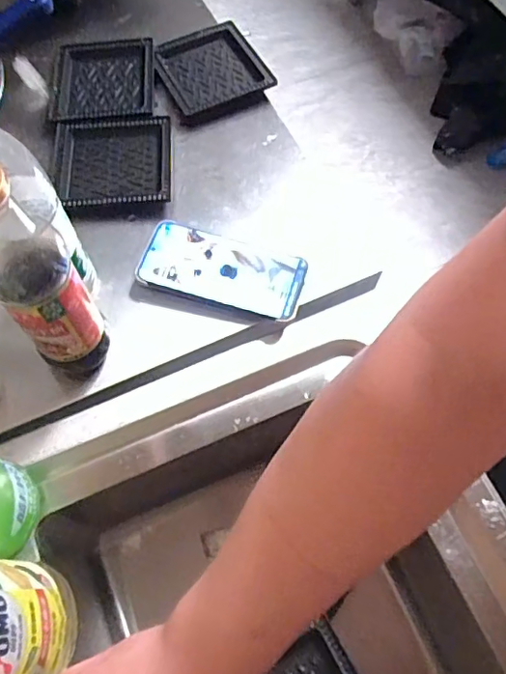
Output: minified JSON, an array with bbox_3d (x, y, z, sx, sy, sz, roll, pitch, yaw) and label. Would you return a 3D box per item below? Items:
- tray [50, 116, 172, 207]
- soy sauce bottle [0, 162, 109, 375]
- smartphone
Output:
[{"bbox_3d":[-0.161,-0.199,0.609,0.130,0.013,0.125,-4,65,-2],"label":"tray"},{"bbox_3d":[-0.165,-0.041,0.416,0.061,0.256,0.061,-31,69,-14],"label":"soy sauce bottle"},{"bbox_3d":[-0.031,-0.070,0.547,0.164,0.006,0.076,16,67,8],"label":"smartphone"}]

